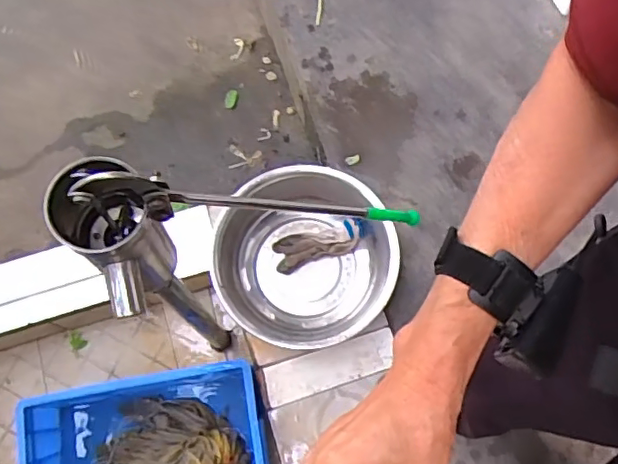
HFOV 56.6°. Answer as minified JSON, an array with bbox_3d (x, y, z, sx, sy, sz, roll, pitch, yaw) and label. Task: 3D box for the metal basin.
[{"bbox_3d":[-0.011,0.053,1.134,0.342,0.162,0.336,0,73,-1],"label":"metal basin"}]

